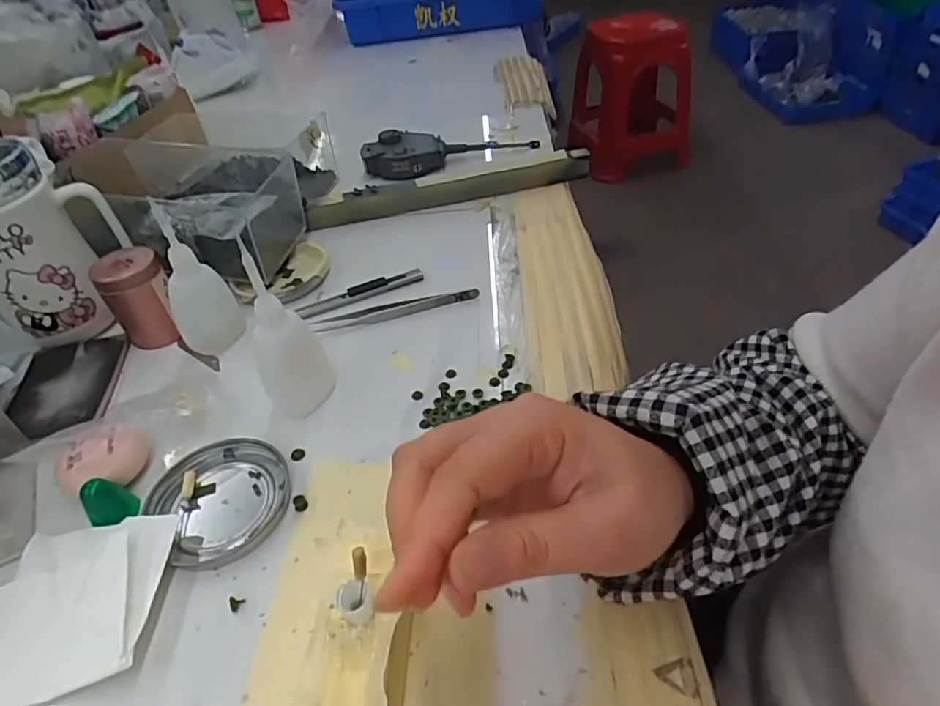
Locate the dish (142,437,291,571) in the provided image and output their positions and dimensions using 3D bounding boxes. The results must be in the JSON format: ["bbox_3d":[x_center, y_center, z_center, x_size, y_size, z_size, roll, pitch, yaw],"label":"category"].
[{"bbox_3d":[-0.140,0.082,0.326,0.072,0.011,0.078,-3,43,3],"label":"dish"}]

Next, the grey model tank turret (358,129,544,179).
[{"bbox_3d":[-0.020,-0.219,0.605,0.187,0.033,0.040,-11,43,-5],"label":"grey model tank turret"}]

